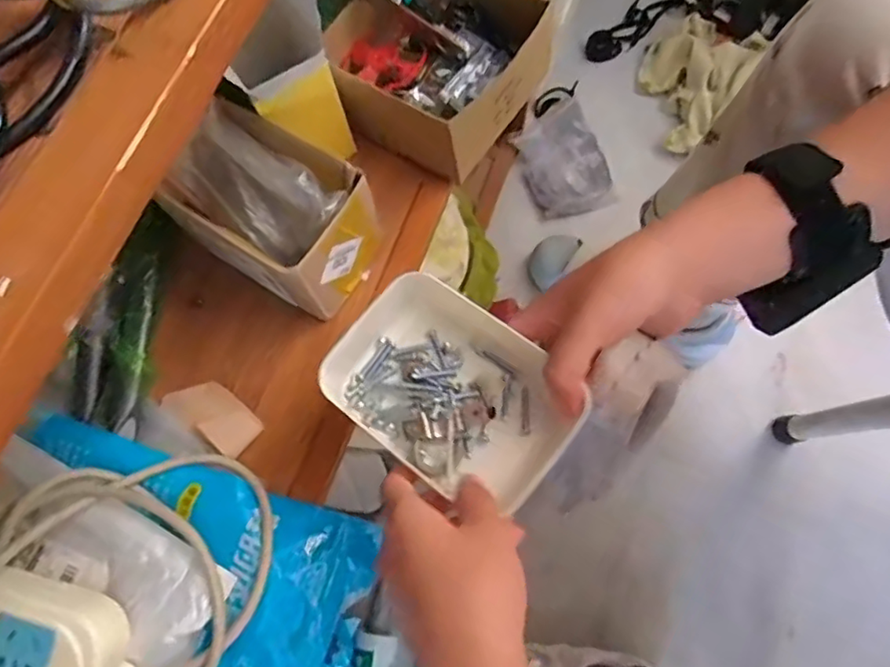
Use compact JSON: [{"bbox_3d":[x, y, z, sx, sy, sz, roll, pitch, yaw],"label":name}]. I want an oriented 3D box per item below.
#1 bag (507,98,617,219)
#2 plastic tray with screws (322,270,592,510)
[{"bbox_3d":[0.166,-0.245,0.833,0.119,0.021,0.158,-22,72,-6],"label":"bag"},{"bbox_3d":[-0.001,0.032,0.339,0.141,0.039,0.089,37,76,13],"label":"plastic tray with screws"}]

